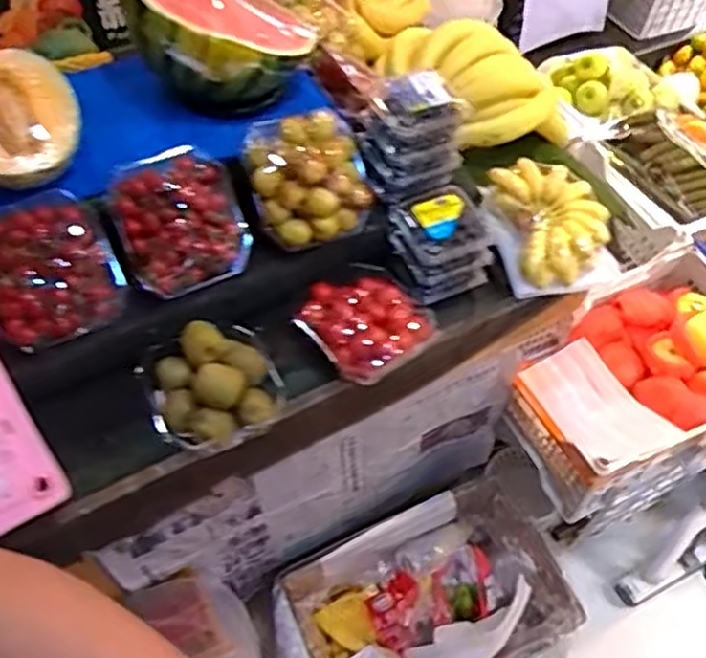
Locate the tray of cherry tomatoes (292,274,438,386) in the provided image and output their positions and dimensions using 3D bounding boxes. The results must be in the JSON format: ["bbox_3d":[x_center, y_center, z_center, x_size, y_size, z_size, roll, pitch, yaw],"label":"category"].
[{"bbox_3d":[0.008,-0.010,0.895,0.144,0.057,0.124,37,59,22],"label":"tray of cherry tomatoes"}]

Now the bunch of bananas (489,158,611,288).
[{"bbox_3d":[0.274,-0.148,1.010,0.125,0.055,0.181,-3,53,-6],"label":"bunch of bananas"}]

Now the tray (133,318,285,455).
[{"bbox_3d":[-0.159,0.057,0.842,0.144,0.056,0.148,-19,56,-17],"label":"tray"}]

